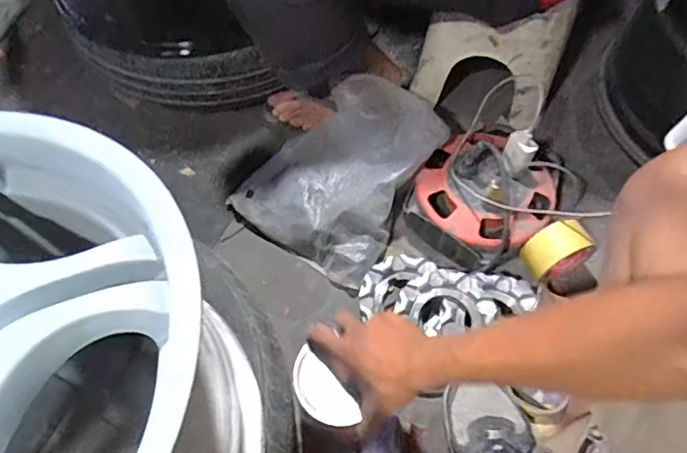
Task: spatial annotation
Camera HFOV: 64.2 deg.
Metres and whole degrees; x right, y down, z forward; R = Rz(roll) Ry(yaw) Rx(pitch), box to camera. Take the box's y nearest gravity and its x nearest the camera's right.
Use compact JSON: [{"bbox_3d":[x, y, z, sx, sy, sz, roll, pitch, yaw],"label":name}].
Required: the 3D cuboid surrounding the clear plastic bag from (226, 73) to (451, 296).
[{"bbox_3d":[-0.009,-0.088,0.856,0.248,0.060,0.303,32,87,18],"label":"clear plastic bag"}]

